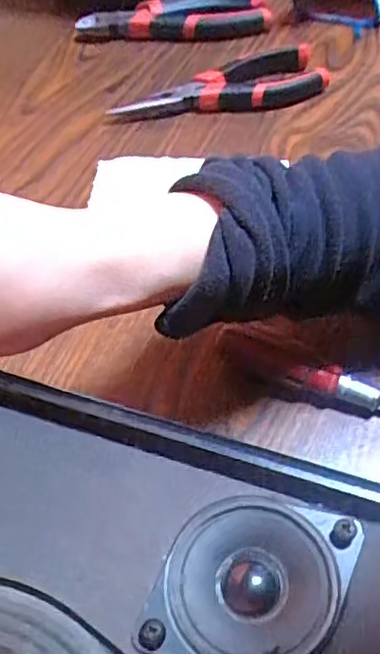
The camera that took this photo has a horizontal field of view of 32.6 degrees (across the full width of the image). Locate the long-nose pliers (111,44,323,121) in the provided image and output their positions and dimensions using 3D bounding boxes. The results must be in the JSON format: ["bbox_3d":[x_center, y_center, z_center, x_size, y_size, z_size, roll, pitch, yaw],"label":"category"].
[{"bbox_3d":[0.021,-0.183,0.489,0.156,0.028,0.050,-9,53,-3],"label":"long-nose pliers"}]

